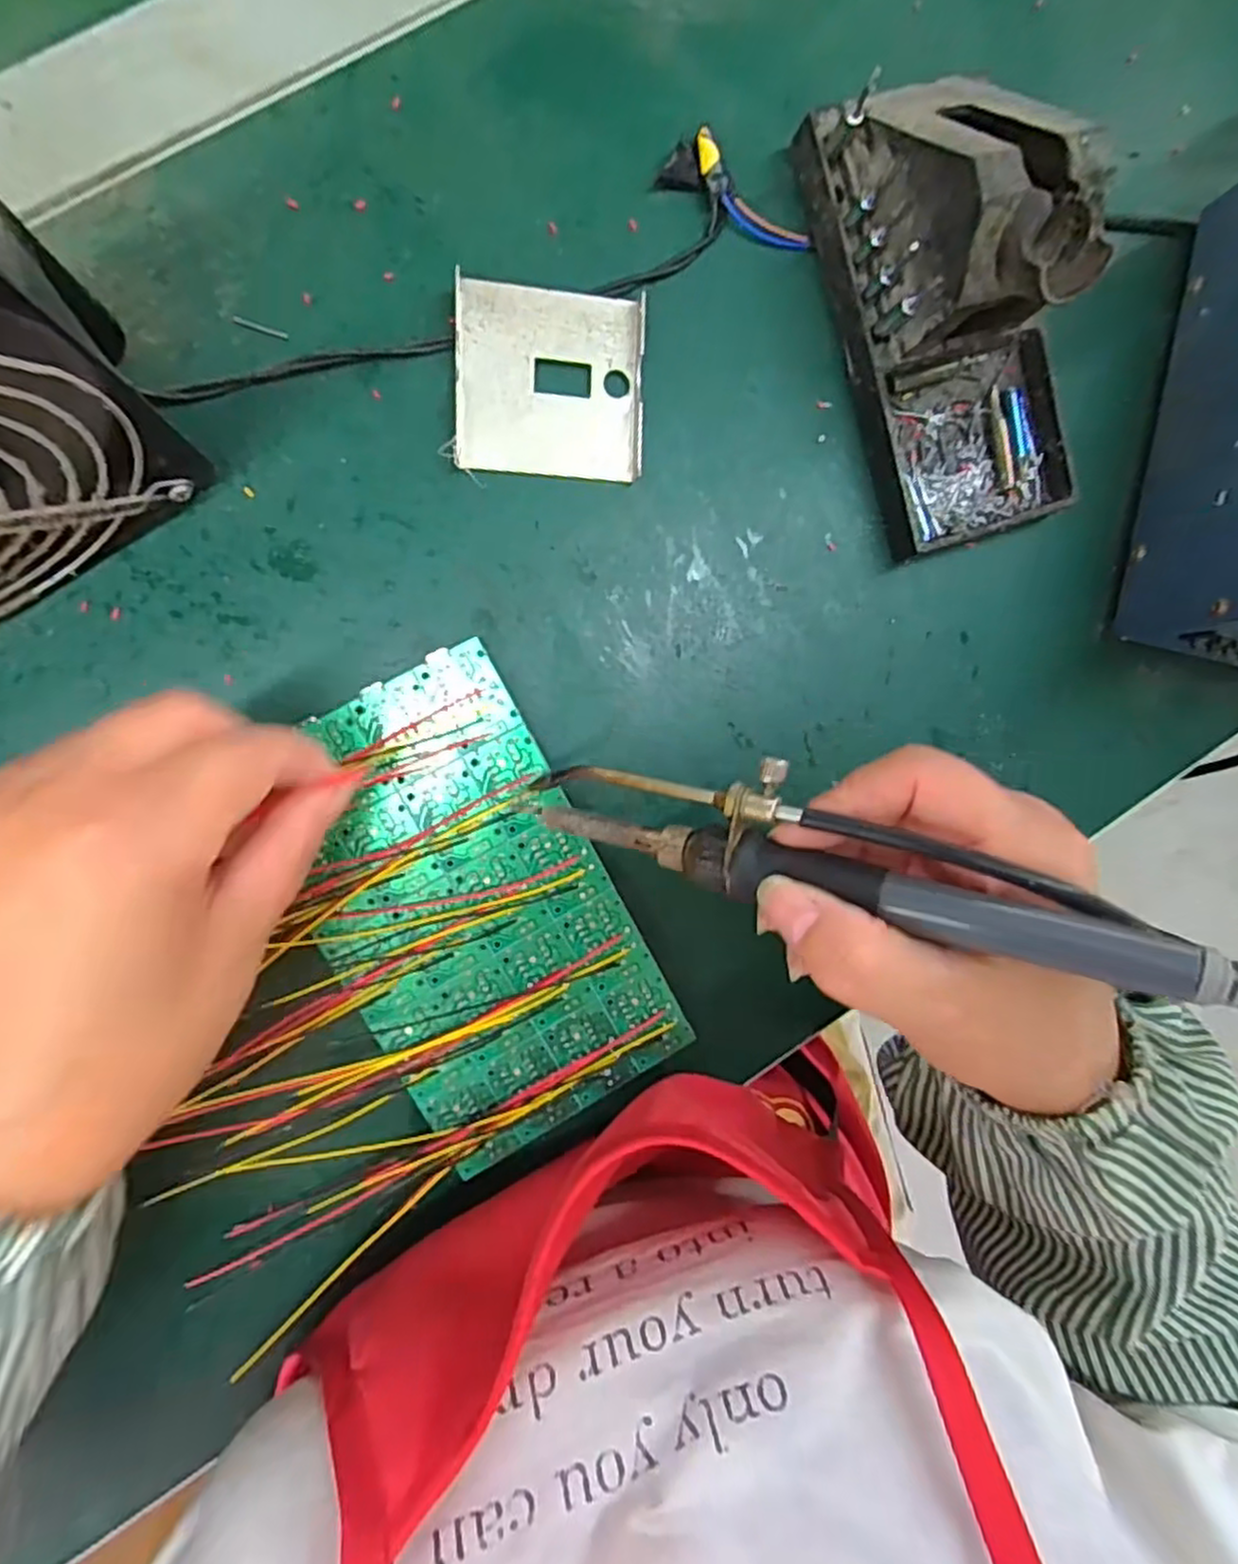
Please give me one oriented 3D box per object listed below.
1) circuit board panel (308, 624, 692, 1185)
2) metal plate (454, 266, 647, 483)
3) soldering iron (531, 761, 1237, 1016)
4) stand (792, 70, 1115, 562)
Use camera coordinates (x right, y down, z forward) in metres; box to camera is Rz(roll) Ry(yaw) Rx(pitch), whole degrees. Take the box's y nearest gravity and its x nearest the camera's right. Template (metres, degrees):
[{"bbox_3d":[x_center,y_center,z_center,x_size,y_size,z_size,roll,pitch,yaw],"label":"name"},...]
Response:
[{"bbox_3d":[-0.054,0.049,0.268,0.099,0.014,0.172,-28,98,-7],"label":"circuit board panel"},{"bbox_3d":[-0.025,-0.148,0.266,0.068,0.009,0.064,1,94,-10],"label":"metal plate"},{"bbox_3d":[0.065,0.021,0.185,0.200,0.016,0.033,15,89,27],"label":"soldering iron"},{"bbox_3d":[0.132,-0.175,0.260,0.077,0.071,0.161,-20,97,-8],"label":"stand"}]

